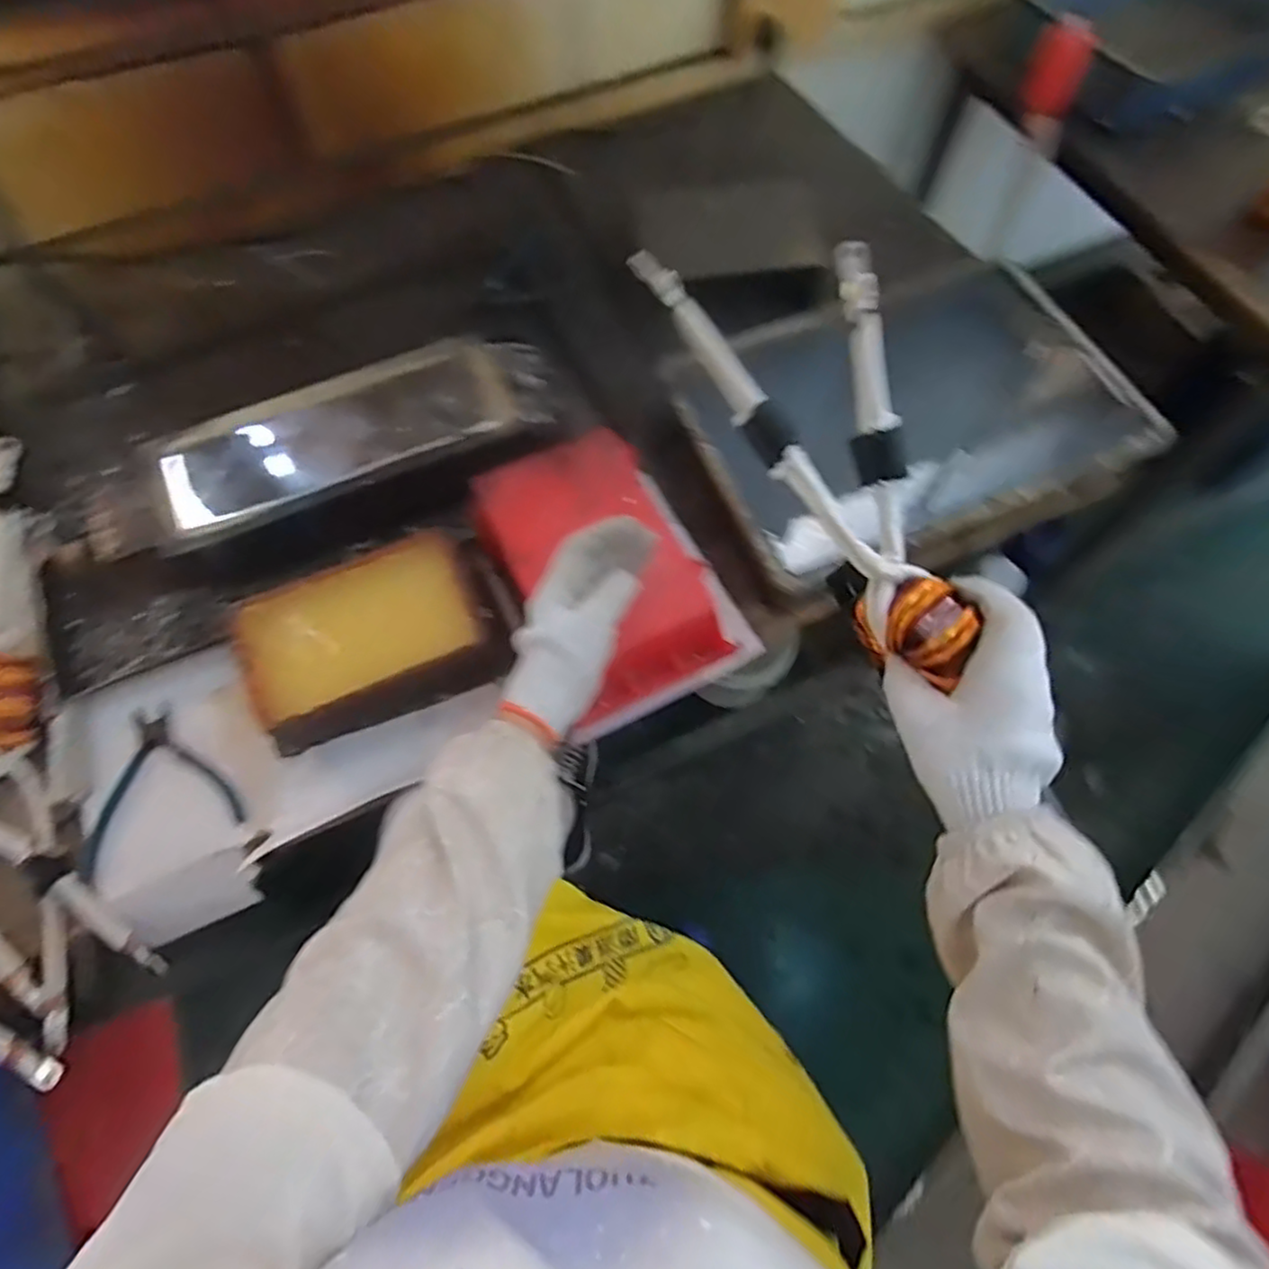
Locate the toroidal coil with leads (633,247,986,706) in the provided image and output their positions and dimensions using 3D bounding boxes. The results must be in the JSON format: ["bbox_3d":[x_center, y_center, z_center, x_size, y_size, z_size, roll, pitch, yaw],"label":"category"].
[{"bbox_3d":[0.123,-0.108,0.422,0.110,0.068,0.280,-27,91,-11],"label":"toroidal coil with leads"}]

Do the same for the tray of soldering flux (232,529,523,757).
[{"bbox_3d":[-0.230,0.004,0.632,0.226,0.056,0.149,-18,67,-7],"label":"tray of soldering flux"}]

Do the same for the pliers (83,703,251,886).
[{"bbox_3d":[-0.417,0.125,0.610,0.134,0.009,0.133,-20,67,-8],"label":"pliers"}]

